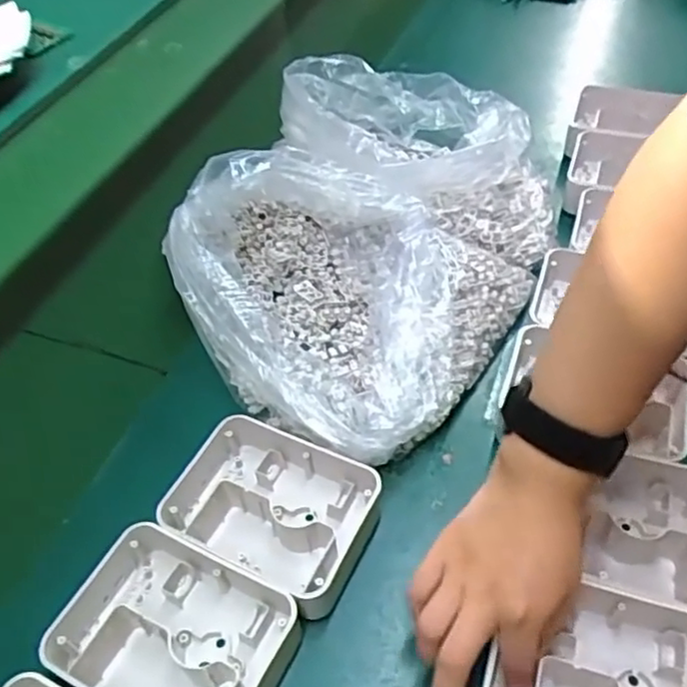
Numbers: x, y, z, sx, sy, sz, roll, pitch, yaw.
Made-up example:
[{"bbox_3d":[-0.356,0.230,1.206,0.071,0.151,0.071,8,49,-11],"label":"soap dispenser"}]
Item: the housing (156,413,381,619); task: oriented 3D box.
[{"bbox_3d":[-0.051,0.111,0.462,0.142,0.043,0.100,21,52,21],"label":"housing"}]

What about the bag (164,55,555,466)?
[{"bbox_3d":[0.041,-0.117,0.621,0.276,0.132,0.467,19,51,19],"label":"bag"}]

